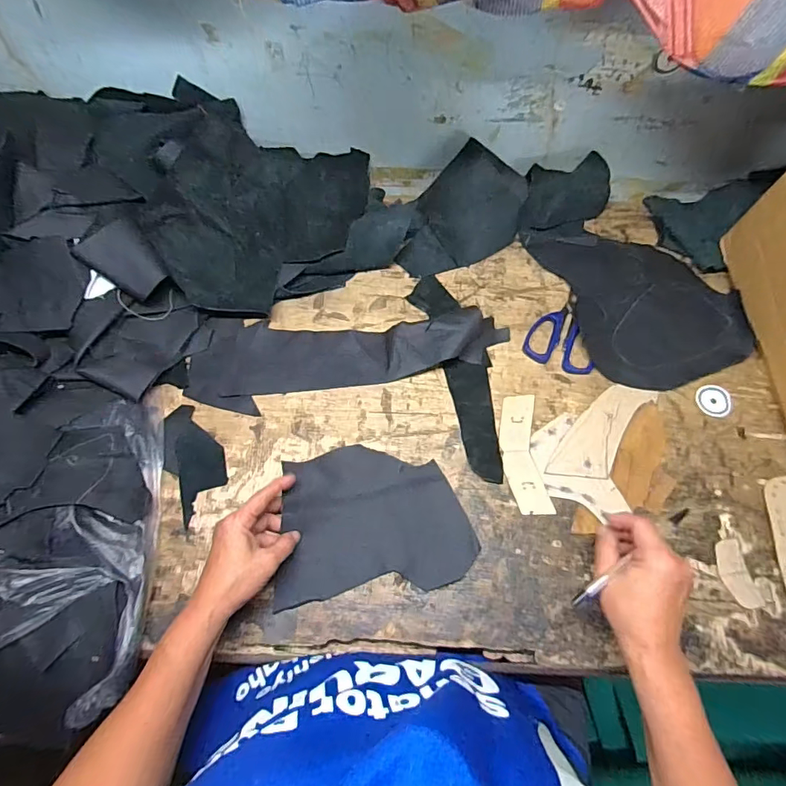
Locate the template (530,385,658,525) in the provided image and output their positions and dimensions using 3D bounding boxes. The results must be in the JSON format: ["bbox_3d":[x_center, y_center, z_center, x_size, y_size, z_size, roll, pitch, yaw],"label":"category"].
[{"bbox_3d":[0.226,0.050,0.529,0.112,0.005,0.164,21,66,10],"label":"template"}]

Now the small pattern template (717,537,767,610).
[{"bbox_3d":[0.351,0.185,0.470,0.032,0.004,0.065,-6,64,-3],"label":"small pattern template"}]

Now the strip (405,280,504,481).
[{"bbox_3d":[0.083,-0.031,0.572,0.059,0.007,0.286,-15,64,-7],"label":"strip"}]

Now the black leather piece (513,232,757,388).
[{"bbox_3d":[0.329,-0.135,0.616,0.208,0.015,0.269,-16,65,-7],"label":"black leather piece"}]

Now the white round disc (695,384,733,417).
[{"bbox_3d":[0.388,0.009,0.555,0.039,0.004,0.040,0,64,0],"label":"white round disc"}]

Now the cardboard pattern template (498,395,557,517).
[{"bbox_3d":[0.147,0.066,0.523,0.046,0.004,0.139,-2,64,-1],"label":"cardboard pattern template"}]

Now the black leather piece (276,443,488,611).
[{"bbox_3d":[-0.020,0.128,0.482,0.195,0.023,0.149,-6,64,-3],"label":"black leather piece"}]

